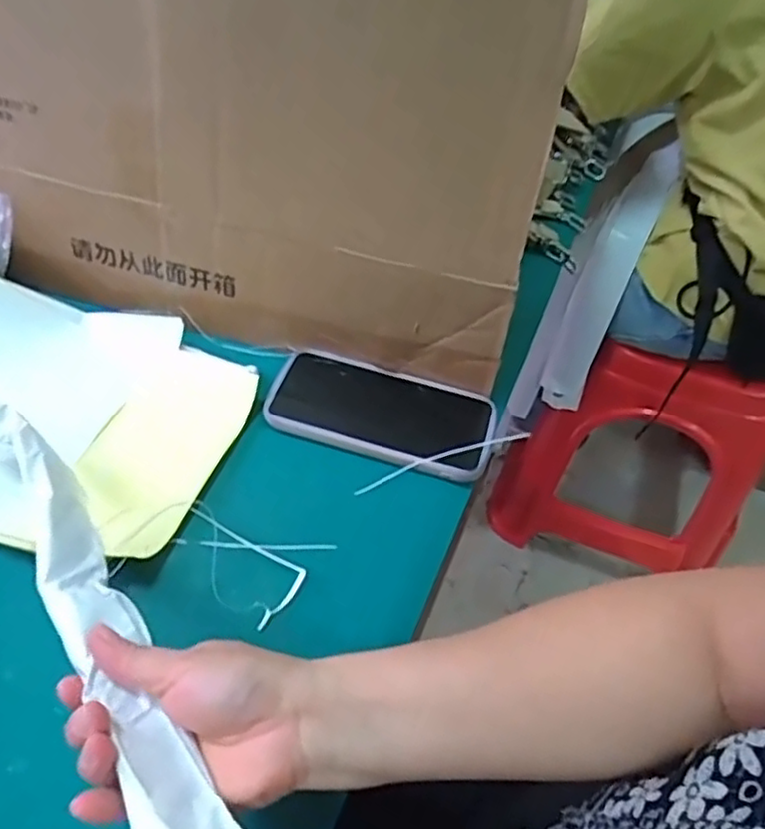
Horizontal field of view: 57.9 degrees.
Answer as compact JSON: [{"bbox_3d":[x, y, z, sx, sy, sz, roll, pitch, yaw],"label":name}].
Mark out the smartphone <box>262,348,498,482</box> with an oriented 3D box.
[{"bbox_3d":[-0.001,-0.004,0.527,0.171,0.010,0.085,17,50,9],"label":"smartphone"}]

